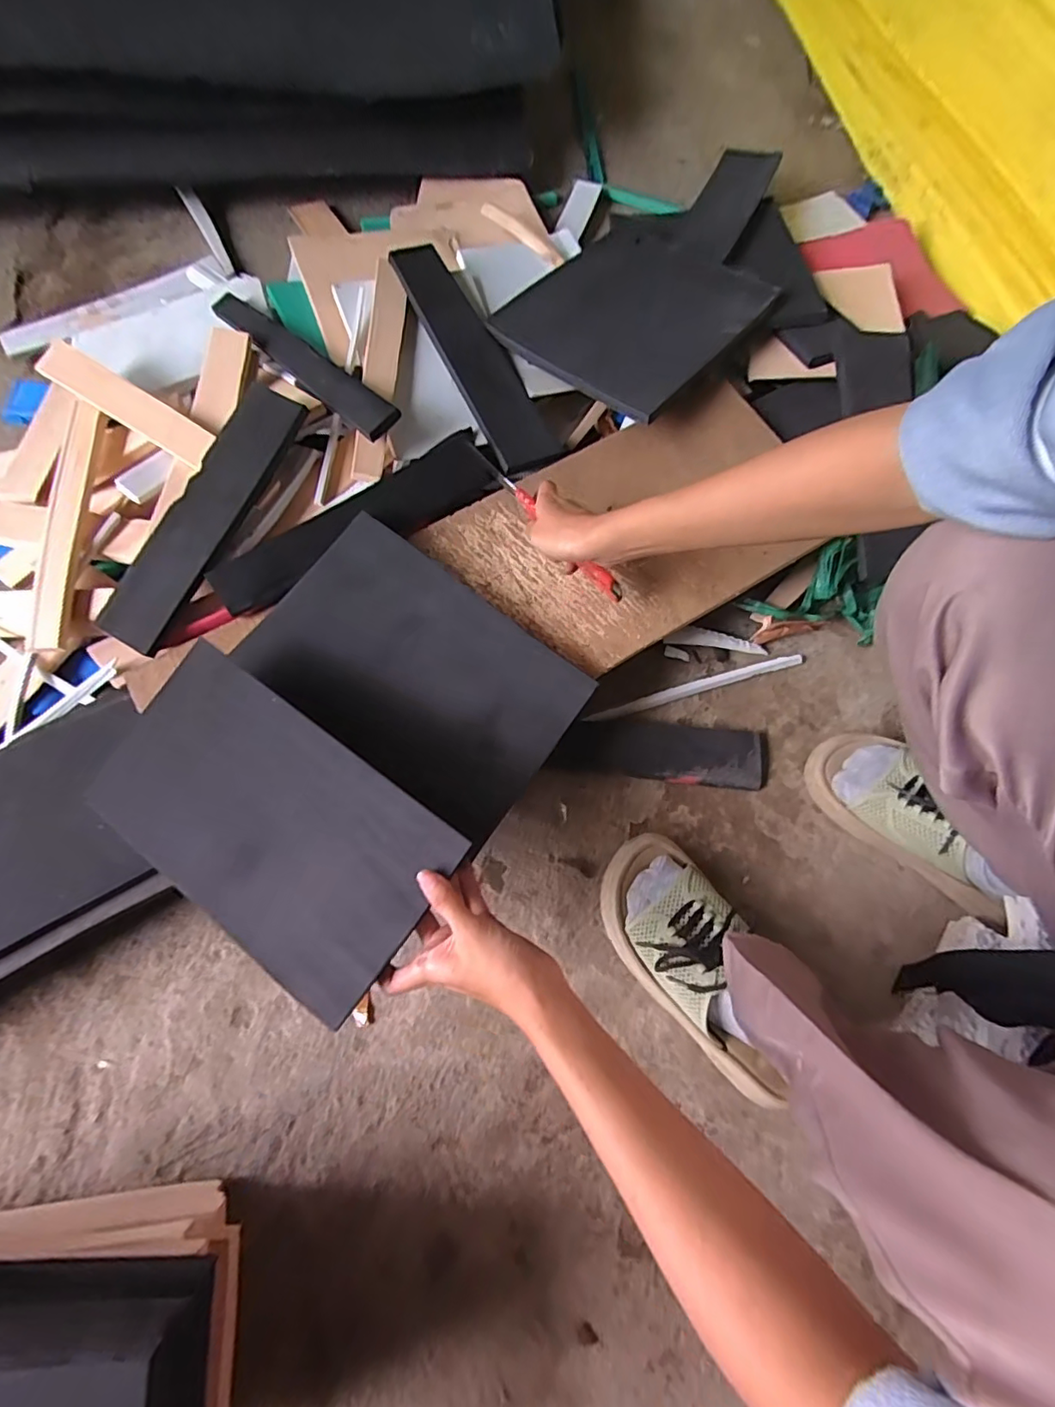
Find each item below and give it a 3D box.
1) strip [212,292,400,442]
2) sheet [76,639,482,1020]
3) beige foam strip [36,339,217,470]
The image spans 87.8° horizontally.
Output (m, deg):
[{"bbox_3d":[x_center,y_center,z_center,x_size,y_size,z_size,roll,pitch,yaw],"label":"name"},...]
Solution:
[{"bbox_3d":[-0.238,-0.361,0.574,0.276,0.014,0.042,41,79,15],"label":"strip"},{"bbox_3d":[-0.200,0.080,0.411,0.286,0.012,0.147,32,79,15],"label":"sheet"},{"bbox_3d":[-0.409,-0.305,0.554,0.217,0.007,0.040,32,98,7],"label":"beige foam strip"}]

